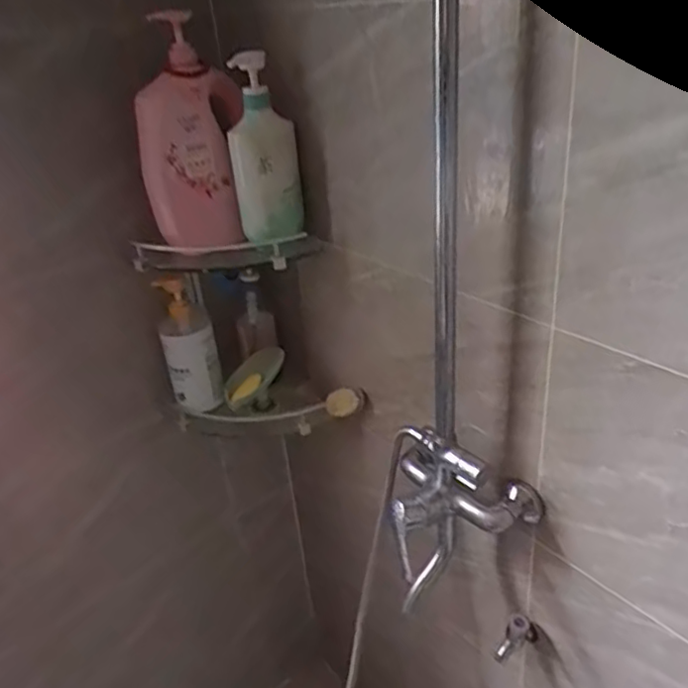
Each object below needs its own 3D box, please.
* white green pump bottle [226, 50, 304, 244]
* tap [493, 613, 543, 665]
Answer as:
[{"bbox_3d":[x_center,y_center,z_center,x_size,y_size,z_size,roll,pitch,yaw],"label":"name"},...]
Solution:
[{"bbox_3d":[-0.106,-0.253,0.835,0.087,0.221,0.063,-7,29,-5],"label":"white green pump bottle"},{"bbox_3d":[0.233,0.395,0.851,0.061,0.065,0.024,-12,30,-13],"label":"tap"}]

